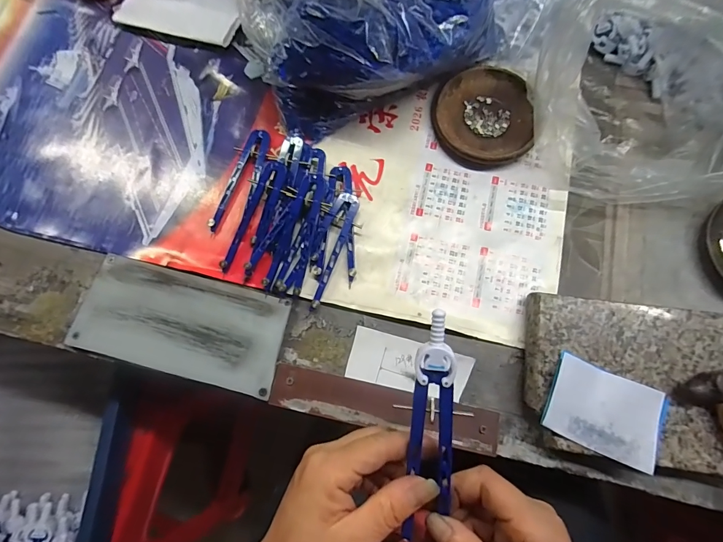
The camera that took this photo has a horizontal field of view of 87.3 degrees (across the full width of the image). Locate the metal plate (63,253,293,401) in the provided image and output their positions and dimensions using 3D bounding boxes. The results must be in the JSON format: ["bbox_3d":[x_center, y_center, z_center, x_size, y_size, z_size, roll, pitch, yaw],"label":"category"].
[{"bbox_3d":[-0.172,0.049,0.360,0.197,0.008,0.091,14,73,6],"label":"metal plate"}]

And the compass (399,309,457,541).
[{"bbox_3d":[0.042,0.100,0.230,0.027,0.007,0.151,2,99,3],"label":"compass"}]

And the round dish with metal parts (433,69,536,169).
[{"bbox_3d":[0.131,-0.168,0.411,0.104,0.021,0.111,0,76,2],"label":"round dish with metal parts"}]

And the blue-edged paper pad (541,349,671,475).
[{"bbox_3d":[0.199,0.114,0.311,0.097,0.010,0.065,25,77,-1],"label":"blue-edged paper pad"}]

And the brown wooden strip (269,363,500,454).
[{"bbox_3d":[0.020,0.123,0.339,0.202,0.005,0.037,11,77,4],"label":"brown wooden strip"}]

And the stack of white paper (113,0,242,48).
[{"bbox_3d":[-0.213,-0.328,0.465,0.156,0.019,0.104,18,77,6],"label":"stack of white paper"}]

